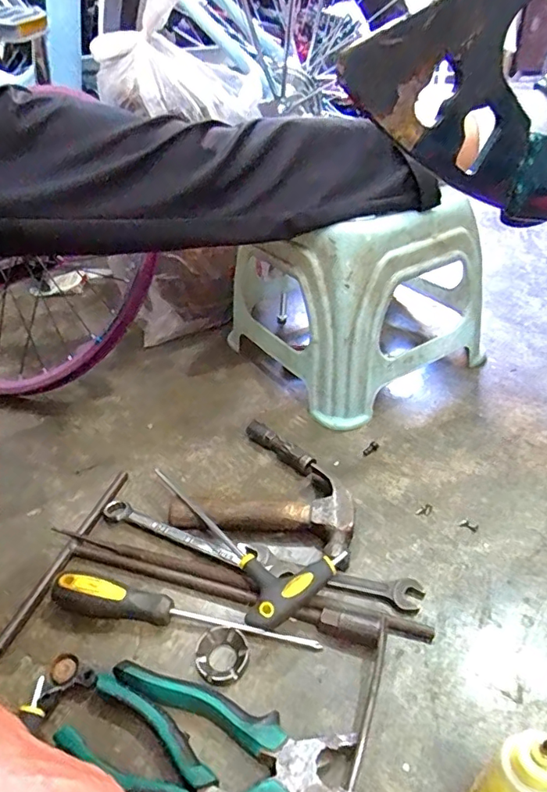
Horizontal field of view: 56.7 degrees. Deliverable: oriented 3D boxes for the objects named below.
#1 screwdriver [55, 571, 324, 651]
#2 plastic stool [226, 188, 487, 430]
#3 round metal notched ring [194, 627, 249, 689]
[{"bbox_3d":[-0.076,0.174,0.407,0.225,0.032,0.024,6,39,13],"label":"screwdriver"},{"bbox_3d":[0.121,-0.146,0.662,0.278,0.219,0.233,-24,42,-24],"label":"plastic stool"},{"bbox_3d":[-0.041,0.200,0.390,0.041,0.010,0.040,-3,37,2],"label":"round metal notched ring"}]

